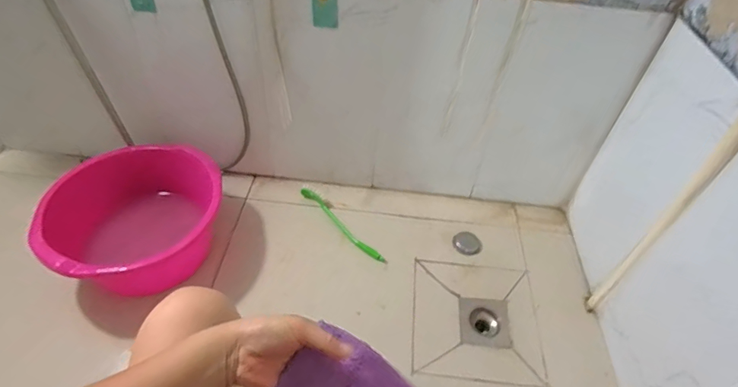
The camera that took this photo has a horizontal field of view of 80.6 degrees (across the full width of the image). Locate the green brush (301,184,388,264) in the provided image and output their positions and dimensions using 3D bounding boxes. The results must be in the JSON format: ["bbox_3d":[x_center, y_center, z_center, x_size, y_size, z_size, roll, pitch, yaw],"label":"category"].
[{"bbox_3d":[-0.081,0.082,1.260,0.042,0.032,0.357,-32,58,-31],"label":"green brush"}]

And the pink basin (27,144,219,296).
[{"bbox_3d":[-0.561,0.078,1.088,0.382,0.215,0.362,4,47,-4],"label":"pink basin"}]

